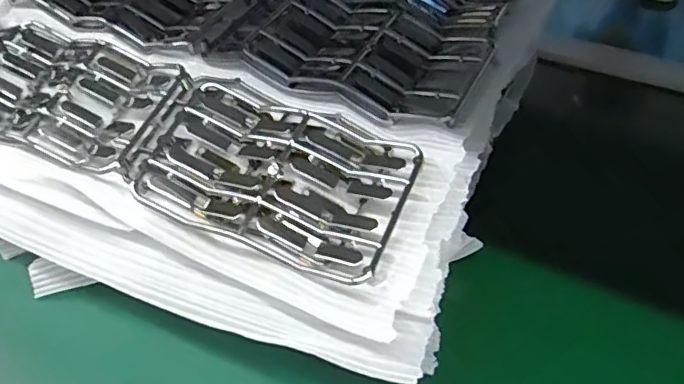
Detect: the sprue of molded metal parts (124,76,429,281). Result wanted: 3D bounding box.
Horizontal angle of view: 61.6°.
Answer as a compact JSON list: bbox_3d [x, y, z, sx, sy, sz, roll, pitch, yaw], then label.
[{"bbox_3d":[-0.038,-0.010,0.338,0.157,0.033,0.090,17,52,19],"label":"sprue of molded metal parts"}]

